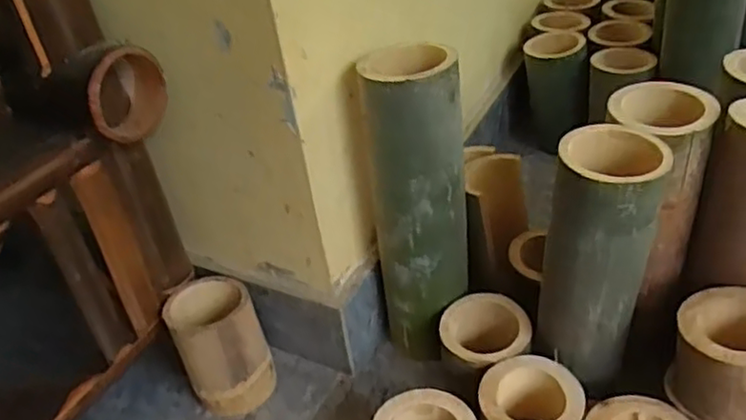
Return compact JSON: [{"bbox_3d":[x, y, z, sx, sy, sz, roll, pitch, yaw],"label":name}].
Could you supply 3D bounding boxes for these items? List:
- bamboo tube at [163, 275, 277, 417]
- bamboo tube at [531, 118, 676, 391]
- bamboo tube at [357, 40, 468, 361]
[{"bbox_3d":[-0.154,0.144,0.714,0.085,0.129,0.085,-16,36,-10],"label":"bamboo tube"},{"bbox_3d":[0.196,0.055,0.604,0.095,0.243,0.082,4,37,18],"label":"bamboo tube"},{"bbox_3d":[0.047,0.001,0.683,0.094,0.304,0.091,-8,35,1],"label":"bamboo tube"}]

